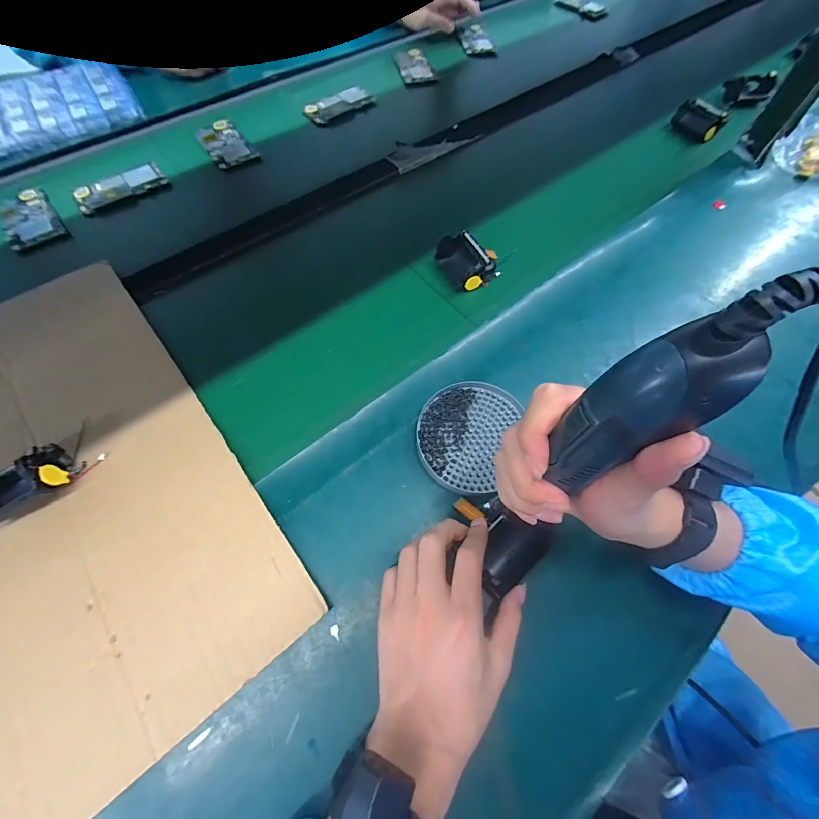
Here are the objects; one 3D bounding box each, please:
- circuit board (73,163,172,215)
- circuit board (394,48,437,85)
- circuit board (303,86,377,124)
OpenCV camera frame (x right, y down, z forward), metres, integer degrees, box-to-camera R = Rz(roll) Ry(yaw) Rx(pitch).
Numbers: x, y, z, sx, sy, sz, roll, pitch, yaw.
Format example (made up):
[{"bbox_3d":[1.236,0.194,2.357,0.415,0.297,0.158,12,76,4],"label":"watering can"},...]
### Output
[{"bbox_3d":[-0.429,-0.330,0.549,0.123,0.008,0.050,-36,76,-18],"label":"circuit board"},{"bbox_3d":[0.006,-0.684,0.733,0.067,0.015,0.133,-12,63,-8],"label":"circuit board"},{"bbox_3d":[-0.129,-0.552,0.666,0.121,0.012,0.057,-26,73,-11],"label":"circuit board"}]

